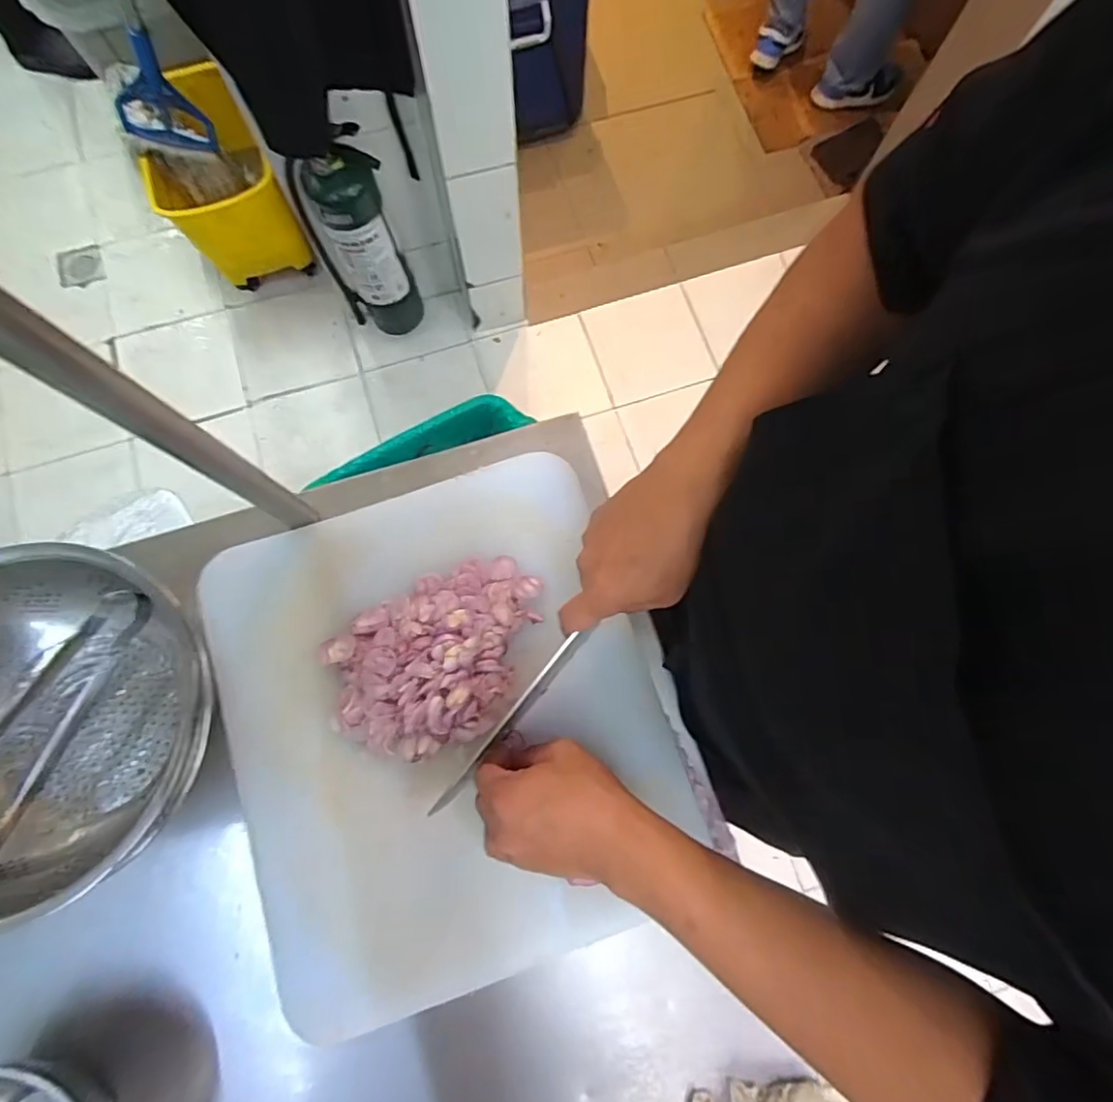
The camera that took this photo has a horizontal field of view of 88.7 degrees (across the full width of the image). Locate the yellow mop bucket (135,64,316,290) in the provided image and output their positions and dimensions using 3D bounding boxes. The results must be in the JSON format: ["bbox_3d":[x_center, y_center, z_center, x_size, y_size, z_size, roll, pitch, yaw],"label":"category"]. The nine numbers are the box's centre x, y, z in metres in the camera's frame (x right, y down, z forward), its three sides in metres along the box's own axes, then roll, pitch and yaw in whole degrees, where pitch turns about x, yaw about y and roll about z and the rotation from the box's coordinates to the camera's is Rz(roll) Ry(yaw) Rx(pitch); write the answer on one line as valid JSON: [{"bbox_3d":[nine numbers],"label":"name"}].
[{"bbox_3d":[-0.799,-0.849,1.375,0.268,0.299,0.374,-30,79,-7],"label":"yellow mop bucket"}]

